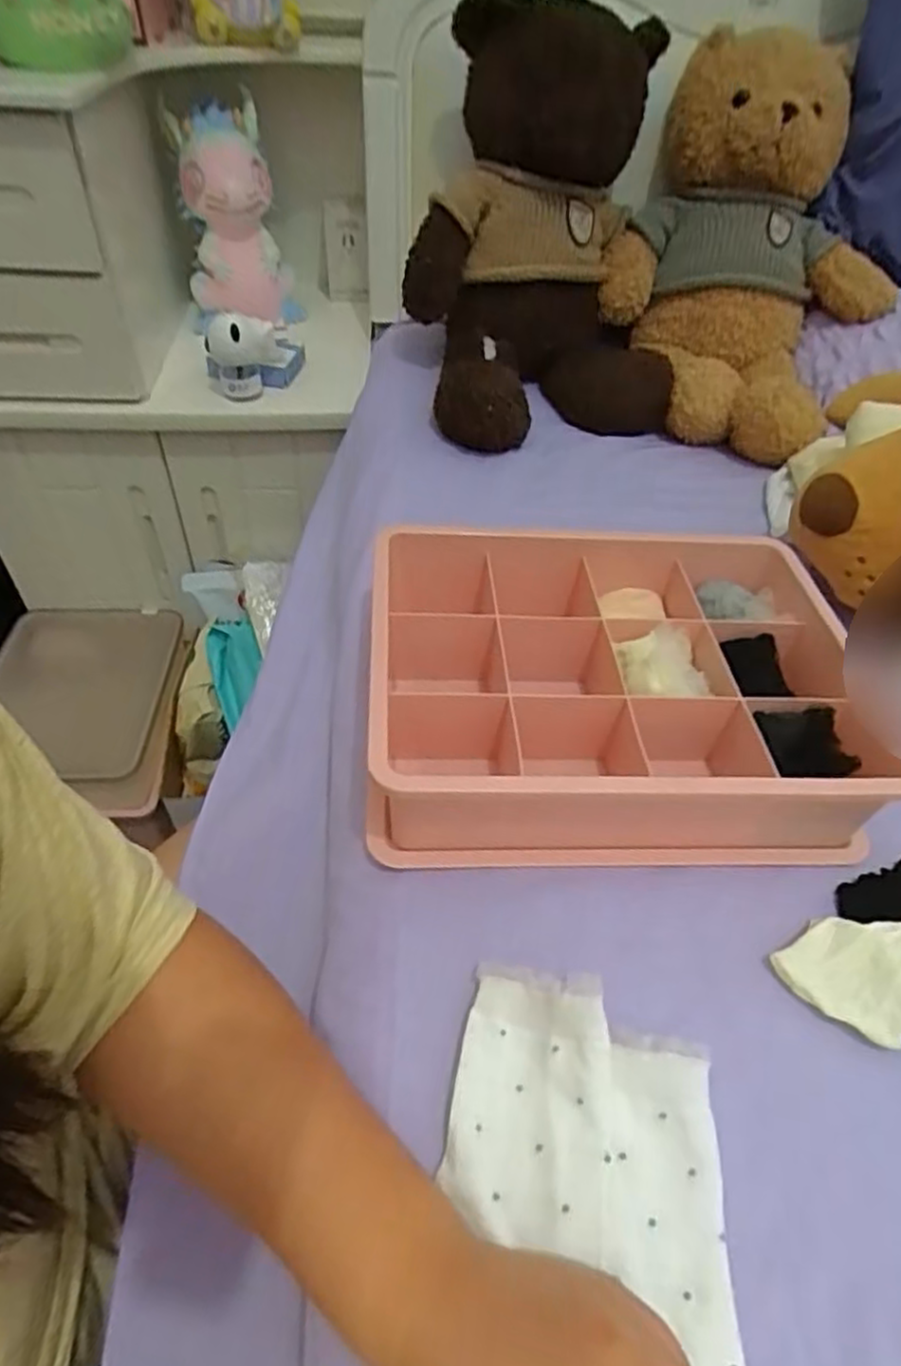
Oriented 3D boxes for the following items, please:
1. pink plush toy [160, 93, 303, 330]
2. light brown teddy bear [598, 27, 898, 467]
[{"bbox_3d":[-0.267,-0.557,0.878,0.127,0.219,0.102,-12,48,-14],"label":"pink plush toy"},{"bbox_3d":[0.301,-0.433,0.724,0.272,0.268,0.280,22,49,17],"label":"light brown teddy bear"}]

